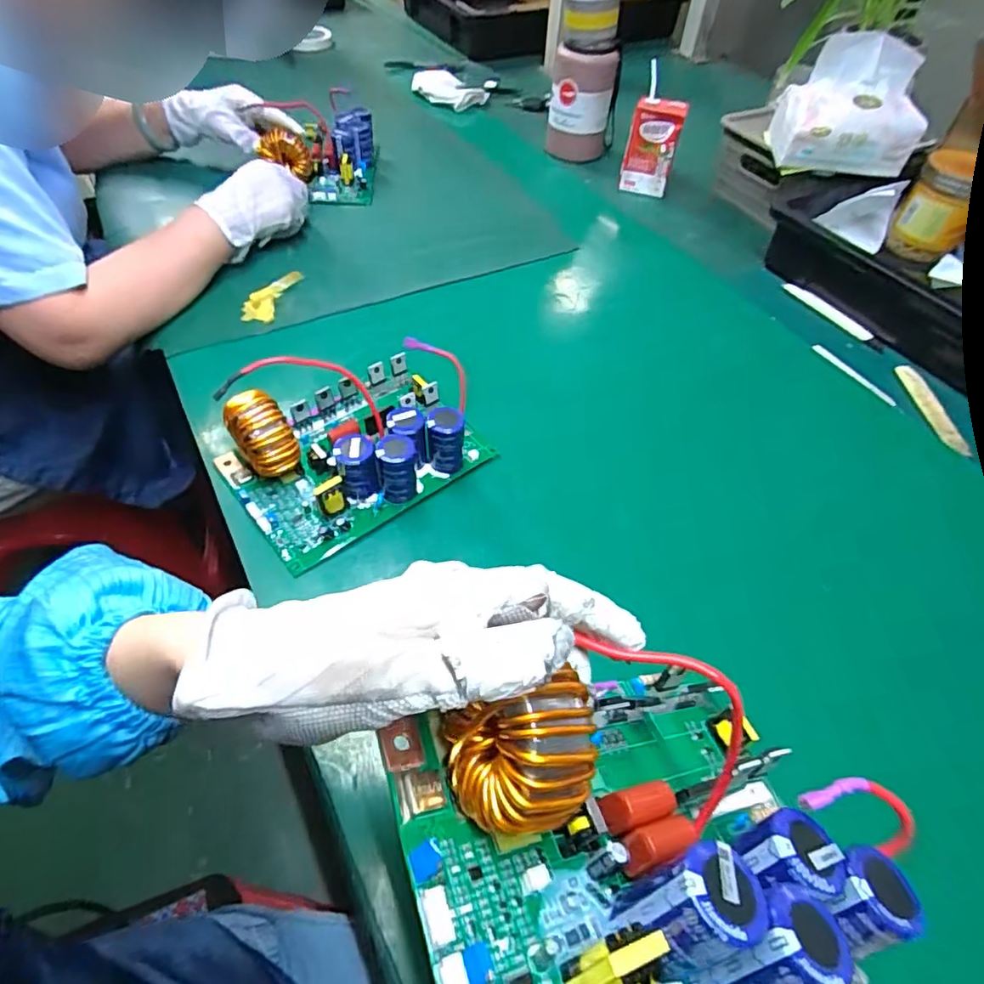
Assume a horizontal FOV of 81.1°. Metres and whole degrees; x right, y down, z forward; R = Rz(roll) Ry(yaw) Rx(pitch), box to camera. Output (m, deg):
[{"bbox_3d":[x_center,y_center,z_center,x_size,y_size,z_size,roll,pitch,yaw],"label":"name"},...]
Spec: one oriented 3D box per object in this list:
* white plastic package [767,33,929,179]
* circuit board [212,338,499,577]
[{"bbox_3d":[0.421,-0.451,0.668,0.153,0.112,0.106,9,52,4],"label":"white plastic package"},{"bbox_3d":[-0.111,-0.049,0.458,0.184,0.088,0.130,-34,61,-26],"label":"circuit board"}]

